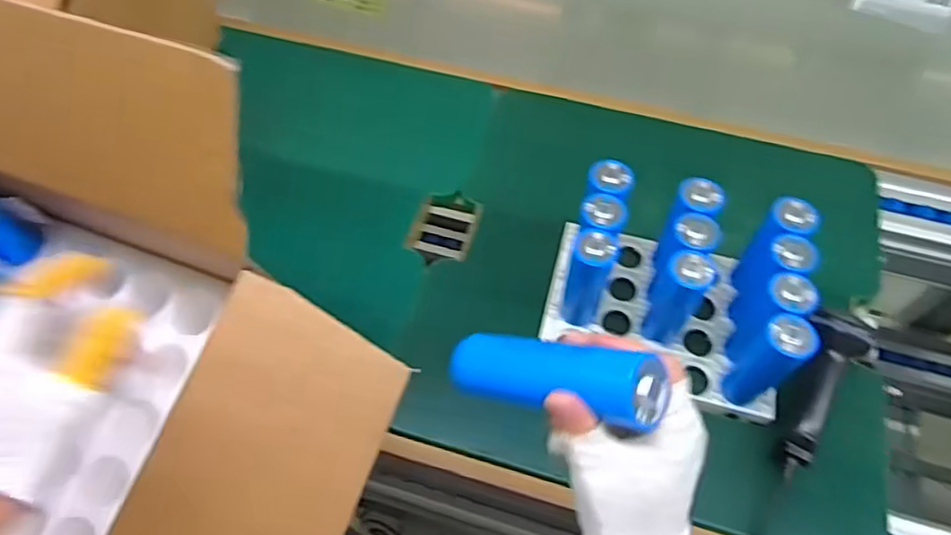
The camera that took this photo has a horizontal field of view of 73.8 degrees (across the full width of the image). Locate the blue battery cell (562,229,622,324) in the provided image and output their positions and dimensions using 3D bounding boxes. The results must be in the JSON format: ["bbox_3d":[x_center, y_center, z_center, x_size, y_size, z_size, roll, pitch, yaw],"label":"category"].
[{"bbox_3d":[0.108,0.012,0.612,0.046,0.124,0.037,13,60,8],"label":"blue battery cell"}]

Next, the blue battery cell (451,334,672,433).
[{"bbox_3d":[0.042,0.063,0.367,0.127,0.030,0.036,2,52,42],"label":"blue battery cell"}]

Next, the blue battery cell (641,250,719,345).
[{"bbox_3d":[0.188,0.031,0.602,0.043,0.124,0.040,29,64,16],"label":"blue battery cell"}]

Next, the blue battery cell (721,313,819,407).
[{"bbox_3d":[0.257,0.086,0.565,0.037,0.122,0.037,-33,64,-18],"label":"blue battery cell"}]

